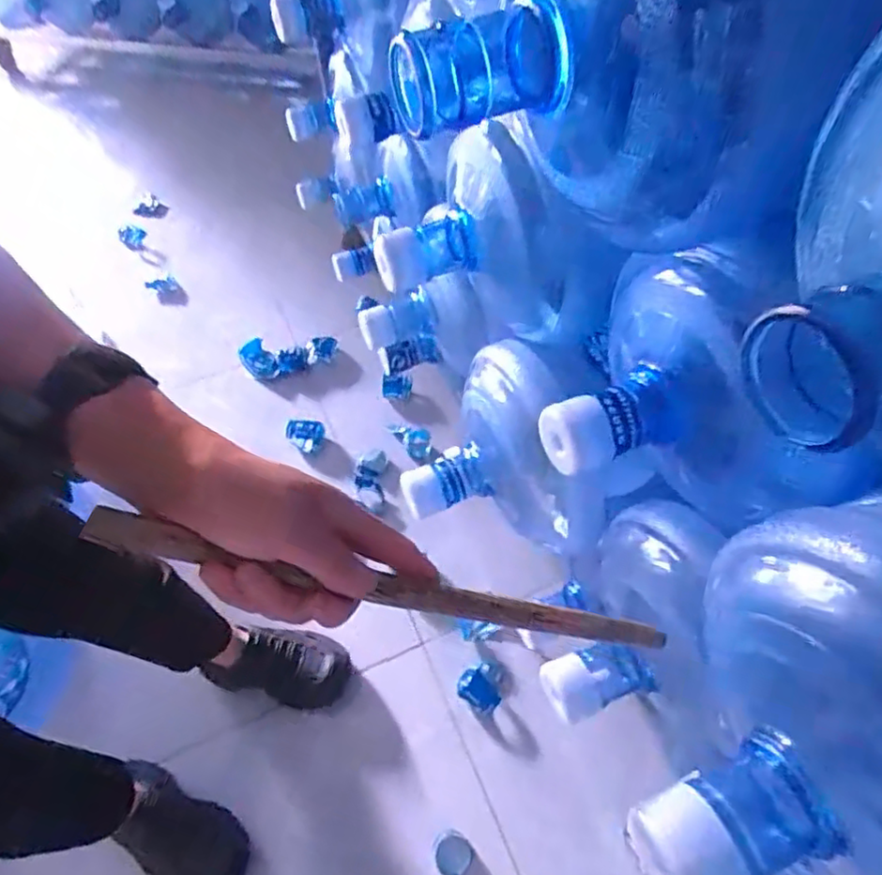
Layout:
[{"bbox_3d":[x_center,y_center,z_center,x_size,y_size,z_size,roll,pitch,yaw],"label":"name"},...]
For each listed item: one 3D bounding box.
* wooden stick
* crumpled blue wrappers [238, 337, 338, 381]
[{"bbox_3d":[-0.009,0.087,0.349,0.340,0.013,0.017,17,52,-20],"label":"wooden stick"},{"bbox_3d":[-0.358,-0.199,1.479,0.223,0.043,0.112,-14,55,-7],"label":"crumpled blue wrappers"}]

